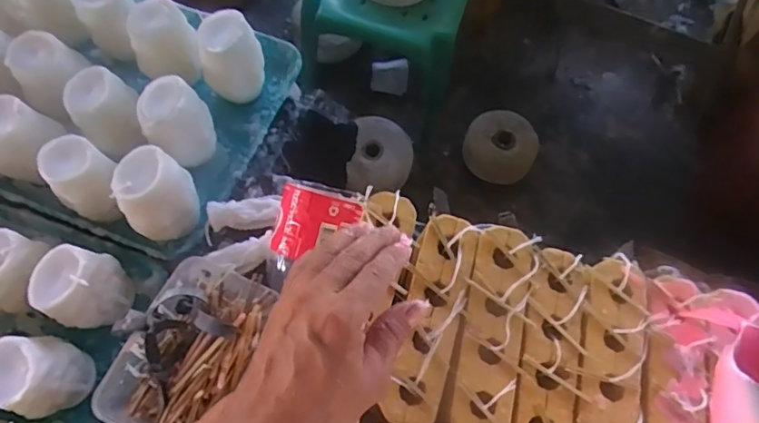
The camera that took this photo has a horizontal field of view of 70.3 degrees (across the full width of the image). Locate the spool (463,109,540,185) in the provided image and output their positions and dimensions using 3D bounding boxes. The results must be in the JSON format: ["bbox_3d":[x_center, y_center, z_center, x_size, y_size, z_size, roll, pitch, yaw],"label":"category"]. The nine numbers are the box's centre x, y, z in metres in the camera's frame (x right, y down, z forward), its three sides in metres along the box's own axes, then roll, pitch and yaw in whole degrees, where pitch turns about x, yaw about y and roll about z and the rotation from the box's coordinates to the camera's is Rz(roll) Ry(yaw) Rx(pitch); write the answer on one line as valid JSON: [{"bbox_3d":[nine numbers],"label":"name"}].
[{"bbox_3d":[0.345,-0.181,1.523,0.199,0.081,0.193,1,69,-2],"label":"spool"}]

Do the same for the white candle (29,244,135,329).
[{"bbox_3d":[-0.326,0.087,0.596,0.069,0.102,0.077,-5,69,-4],"label":"white candle"}]

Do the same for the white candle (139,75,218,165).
[{"bbox_3d":[-0.244,-0.106,0.654,0.073,0.100,0.069,1,69,-2],"label":"white candle"}]

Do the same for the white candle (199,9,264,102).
[{"bbox_3d":[-0.191,-0.197,0.703,0.074,0.114,0.076,1,69,-2],"label":"white candle"}]

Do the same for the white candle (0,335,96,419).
[{"bbox_3d":[-0.355,0.172,0.568,0.067,0.112,0.070,30,70,9],"label":"white candle"}]

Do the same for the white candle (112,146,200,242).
[{"bbox_3d":[-0.253,-0.017,0.619,0.067,0.103,0.070,1,69,-2],"label":"white candle"}]

